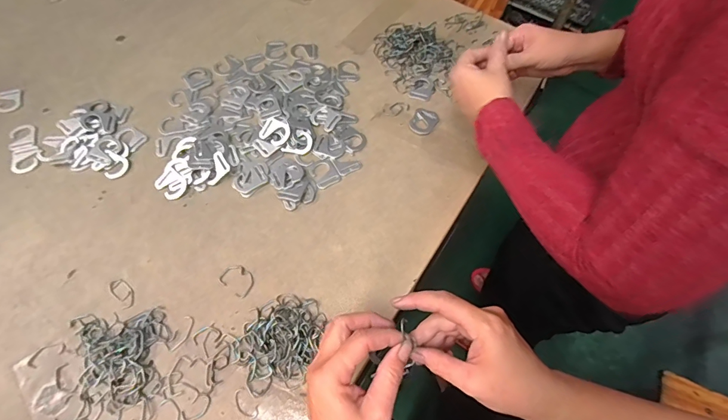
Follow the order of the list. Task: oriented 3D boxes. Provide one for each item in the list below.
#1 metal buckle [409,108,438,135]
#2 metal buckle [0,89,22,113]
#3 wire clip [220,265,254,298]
[{"bbox_3d":[0.089,-0.133,0.582,0.037,0.004,0.046,24,65,13],"label":"metal buckle"},{"bbox_3d":[-0.543,-0.166,0.598,0.034,0.006,0.050,-24,65,-12],"label":"metal buckle"},{"bbox_3d":[-0.151,0.084,0.469,0.042,0.004,0.030,36,68,18],"label":"wire clip"}]

